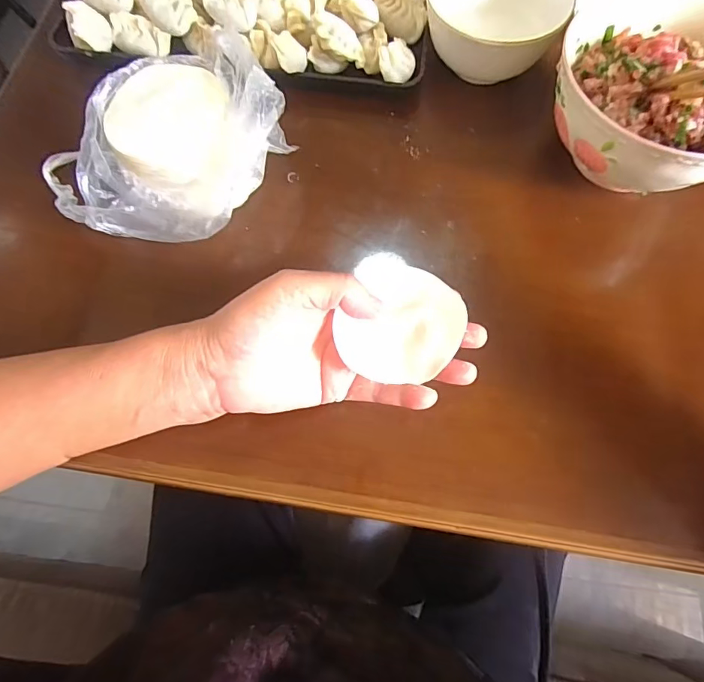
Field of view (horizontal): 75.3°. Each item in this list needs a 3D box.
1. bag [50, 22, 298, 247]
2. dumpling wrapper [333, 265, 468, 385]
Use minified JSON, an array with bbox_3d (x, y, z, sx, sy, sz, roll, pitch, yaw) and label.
[{"bbox_3d":[-0.134,-0.137,0.322,0.164,0.060,0.129,-37,74,-12],"label":"bag"},{"bbox_3d":[0.030,-0.009,0.272,0.075,0.014,0.065,-37,74,-12],"label":"dumpling wrapper"}]

